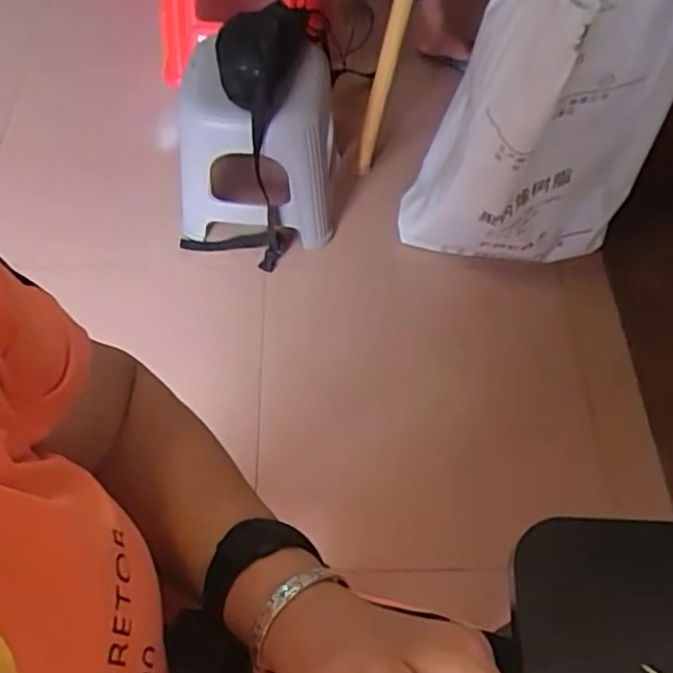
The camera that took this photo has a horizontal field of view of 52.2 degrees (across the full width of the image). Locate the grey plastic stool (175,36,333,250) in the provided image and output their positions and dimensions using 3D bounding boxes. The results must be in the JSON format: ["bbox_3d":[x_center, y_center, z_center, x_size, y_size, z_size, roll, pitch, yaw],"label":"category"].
[{"bbox_3d":[-0.148,-0.369,1.307,0.281,0.341,0.227,2,59,-1],"label":"grey plastic stool"}]

